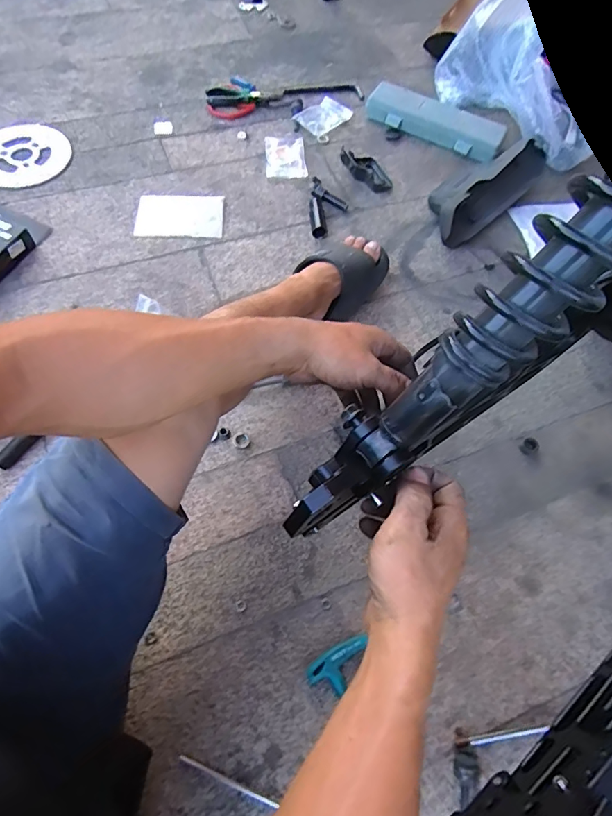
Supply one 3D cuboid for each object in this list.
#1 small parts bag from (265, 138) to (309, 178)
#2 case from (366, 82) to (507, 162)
[{"bbox_3d":[-0.040,-0.491,0.921,0.077,0.006,0.110,-3,64,-5],"label":"small parts bag"},{"bbox_3d":[0.262,-0.590,0.972,0.287,0.036,0.094,29,66,10],"label":"case"}]

